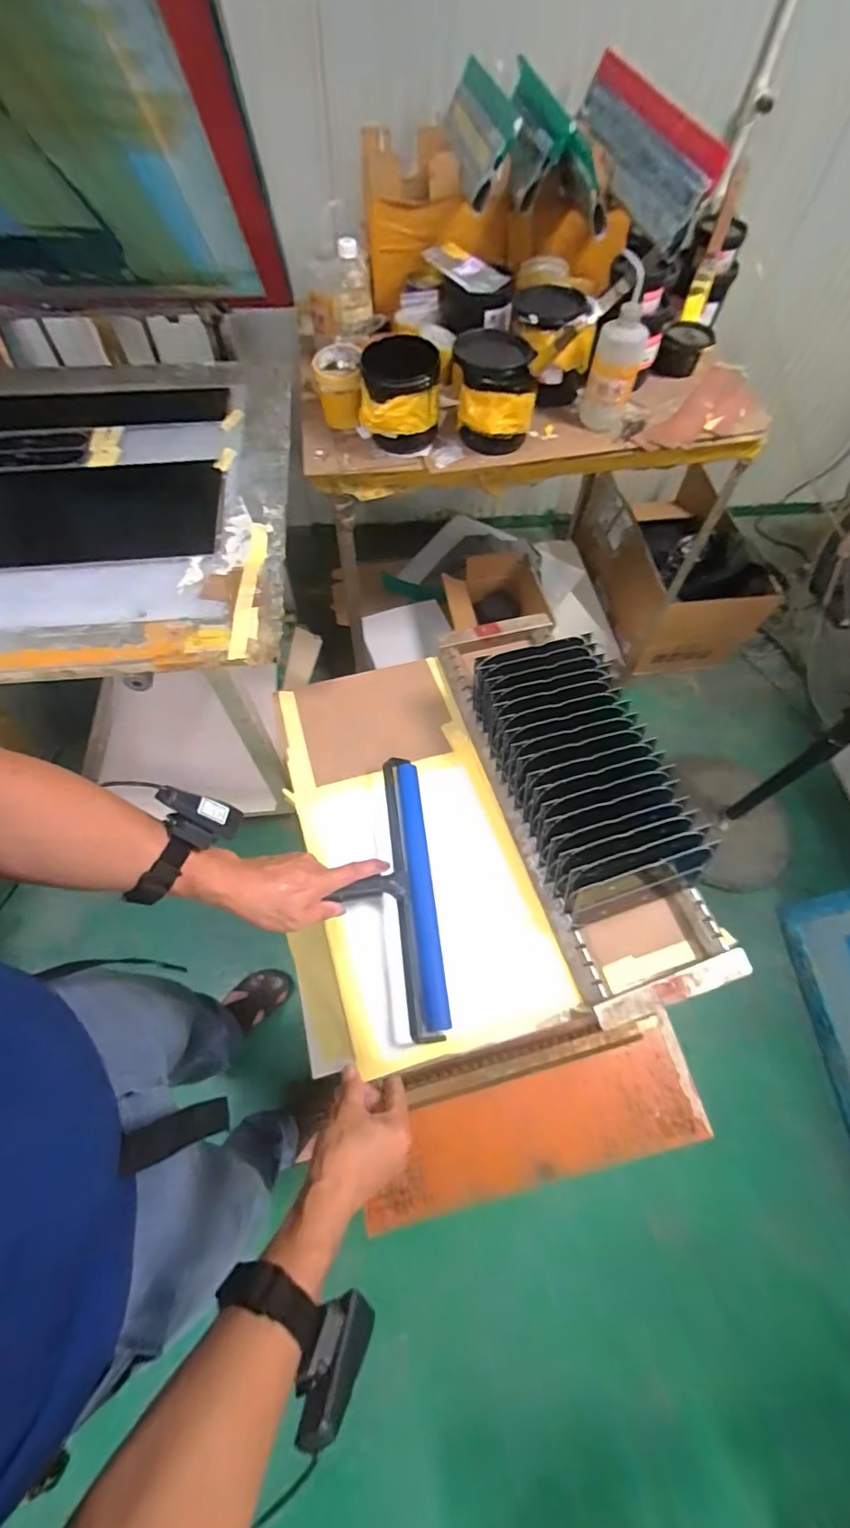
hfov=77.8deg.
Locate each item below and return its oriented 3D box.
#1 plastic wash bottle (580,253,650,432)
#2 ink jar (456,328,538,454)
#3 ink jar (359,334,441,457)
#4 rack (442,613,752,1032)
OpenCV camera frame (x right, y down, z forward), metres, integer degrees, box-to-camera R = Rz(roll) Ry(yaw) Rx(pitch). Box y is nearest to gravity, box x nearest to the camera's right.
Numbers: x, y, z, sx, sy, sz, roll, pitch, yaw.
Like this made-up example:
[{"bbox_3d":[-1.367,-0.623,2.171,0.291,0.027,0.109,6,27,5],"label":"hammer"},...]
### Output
[{"bbox_3d":[0.312,-0.660,0.854,0.077,0.201,0.071,18,63,8],"label":"plastic wash bottle"},{"bbox_3d":[0.109,-0.597,0.858,0.128,0.128,0.133,0,63,-1],"label":"ink jar"},{"bbox_3d":[-0.042,-0.590,0.857,0.126,0.125,0.132,1,62,-1],"label":"ink jar"},{"bbox_3d":[0.179,0.010,0.646,0.181,0.108,0.537,-16,64,-10],"label":"rack"}]

